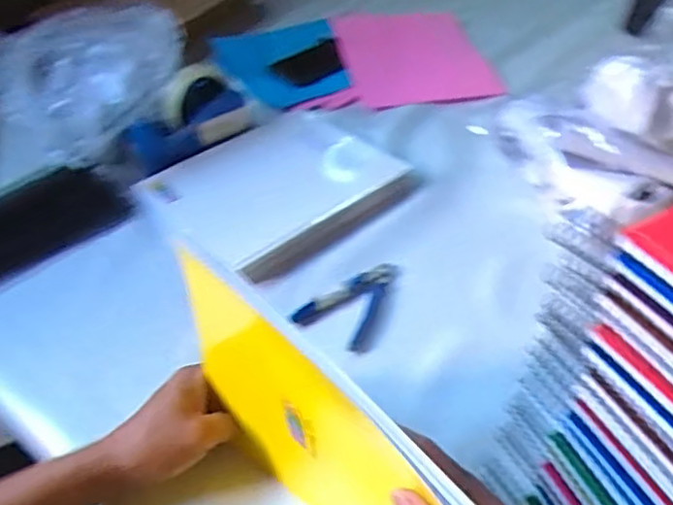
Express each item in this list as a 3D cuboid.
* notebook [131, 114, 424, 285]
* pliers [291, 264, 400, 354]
[{"bbox_3d":[-0.059,-0.085,0.720,0.274,0.031,0.207,-34,49,-29],"label":"notebook"},{"bbox_3d":[0.018,0.045,0.605,0.072,0.020,0.110,16,46,22],"label":"pliers"}]

